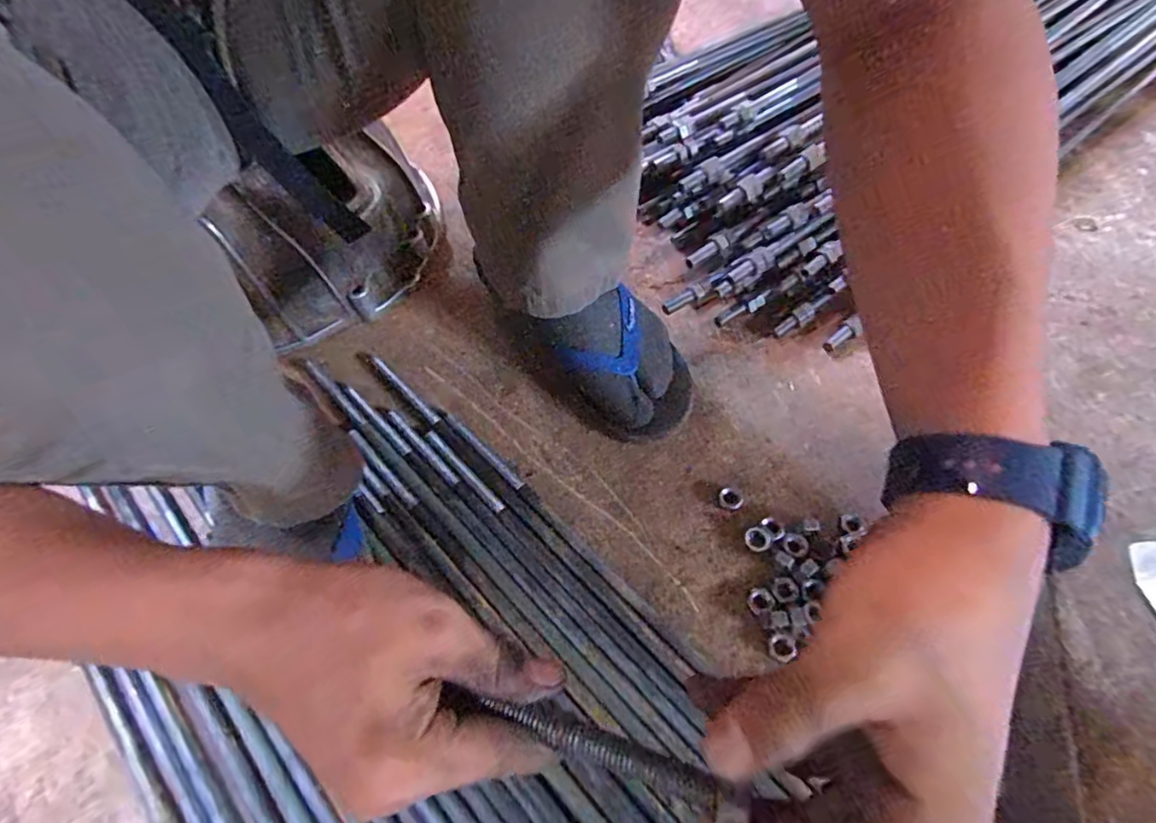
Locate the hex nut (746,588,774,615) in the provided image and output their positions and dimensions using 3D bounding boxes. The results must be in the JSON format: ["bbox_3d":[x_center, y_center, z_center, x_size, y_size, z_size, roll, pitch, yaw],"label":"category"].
[{"bbox_3d":[0.134,0.139,0.425,0.018,0.005,0.017,-36,64,-16],"label":"hex nut"}]

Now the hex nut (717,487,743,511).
[{"bbox_3d":[0.124,0.071,0.469,0.020,0.006,0.019,-20,61,-8],"label":"hex nut"}]

